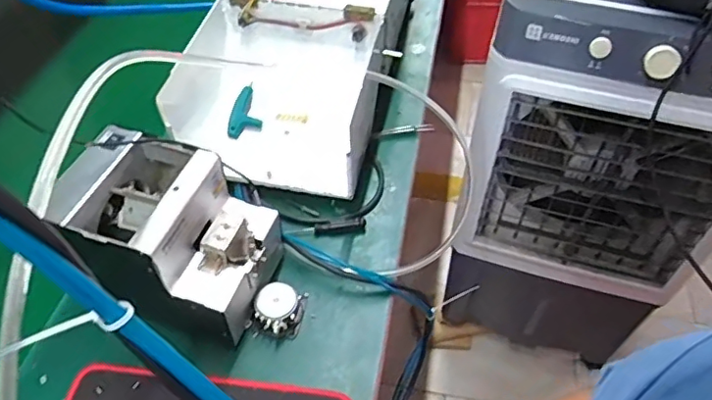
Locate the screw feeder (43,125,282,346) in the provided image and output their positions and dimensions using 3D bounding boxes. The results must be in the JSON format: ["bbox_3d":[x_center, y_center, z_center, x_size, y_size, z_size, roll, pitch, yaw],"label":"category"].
[{"bbox_3d":[-0.177,0.036,0.556,0.167,0.150,0.130,15,51,11],"label":"screw feeder"}]

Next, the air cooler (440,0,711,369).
[{"bbox_3d":[0.408,-0.018,1.018,0.403,0.779,0.262,15,51,11],"label":"air cooler"}]

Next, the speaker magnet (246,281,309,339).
[{"bbox_3d":[-0.081,0.112,0.573,0.052,0.029,0.054,8,50,5],"label":"speaker magnet"}]

